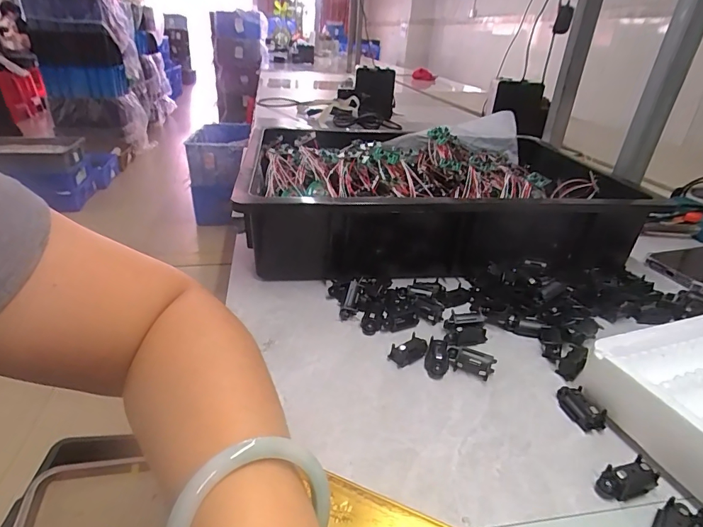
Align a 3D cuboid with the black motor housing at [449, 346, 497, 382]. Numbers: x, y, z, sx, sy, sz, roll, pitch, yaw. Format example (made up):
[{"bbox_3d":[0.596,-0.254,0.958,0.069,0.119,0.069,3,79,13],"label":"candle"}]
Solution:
[{"bbox_3d":[0.092,0.076,0.330,0.034,0.017,0.012,14,29,19],"label":"black motor housing"}]

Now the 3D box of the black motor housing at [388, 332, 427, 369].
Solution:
[{"bbox_3d":[0.046,0.071,0.341,0.030,0.014,0.018,-15,33,-33],"label":"black motor housing"}]

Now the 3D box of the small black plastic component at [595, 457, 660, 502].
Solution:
[{"bbox_3d":[0.160,0.126,0.249,0.034,0.013,0.017,-9,30,-23],"label":"small black plastic component"}]

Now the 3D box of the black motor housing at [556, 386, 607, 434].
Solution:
[{"bbox_3d":[0.159,0.099,0.299,0.017,0.013,0.035,-4,29,-14],"label":"black motor housing"}]

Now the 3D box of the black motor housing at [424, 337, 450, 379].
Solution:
[{"bbox_3d":[0.067,0.072,0.334,0.017,0.012,0.035,7,42,6],"label":"black motor housing"}]

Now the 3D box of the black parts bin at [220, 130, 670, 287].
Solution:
[{"bbox_3d":[0.093,-0.089,0.542,0.414,0.087,0.305,0,28,-7],"label":"black parts bin"}]

